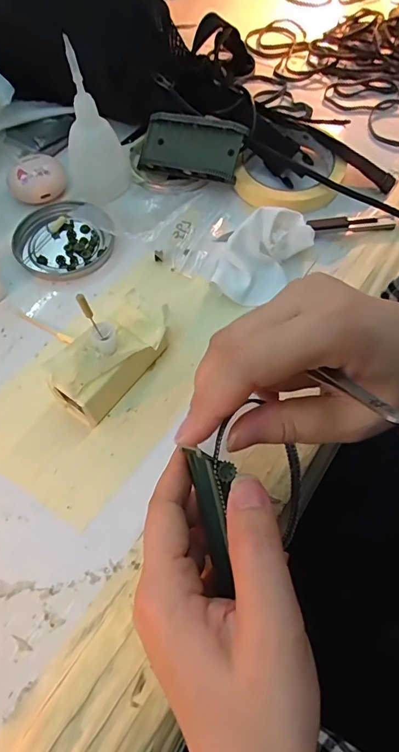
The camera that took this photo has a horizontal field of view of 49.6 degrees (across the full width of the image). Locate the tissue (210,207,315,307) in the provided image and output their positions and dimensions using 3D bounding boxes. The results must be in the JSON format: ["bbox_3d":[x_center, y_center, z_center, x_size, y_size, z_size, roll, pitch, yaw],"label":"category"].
[{"bbox_3d":[0.046,-0.091,0.320,0.049,0.032,0.080,30,66,14],"label":"tissue"}]

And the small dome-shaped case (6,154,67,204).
[{"bbox_3d":[-0.139,-0.168,0.370,0.048,0.018,0.042,-20,64,-10],"label":"small dome-shaped case"}]

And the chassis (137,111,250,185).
[{"bbox_3d":[-0.008,-0.193,0.365,0.092,0.020,0.044,20,103,20],"label":"chassis"}]

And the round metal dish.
[{"bbox_3d":[-0.109,-0.111,0.348,0.078,0.007,0.072,0,62,0],"label":"round metal dish"}]

